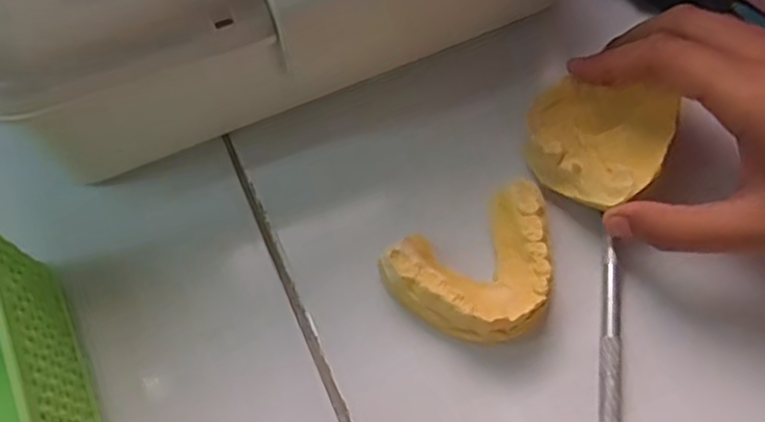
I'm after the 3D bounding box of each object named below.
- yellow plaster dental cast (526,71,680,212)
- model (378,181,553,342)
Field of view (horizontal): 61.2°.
[{"bbox_3d":[0.089,-0.034,0.268,0.054,0.022,0.055,1,69,-2],"label":"yellow plaster dental cast"},{"bbox_3d":[0.040,0.024,0.252,0.069,0.021,0.050,-27,66,-11],"label":"model"}]

